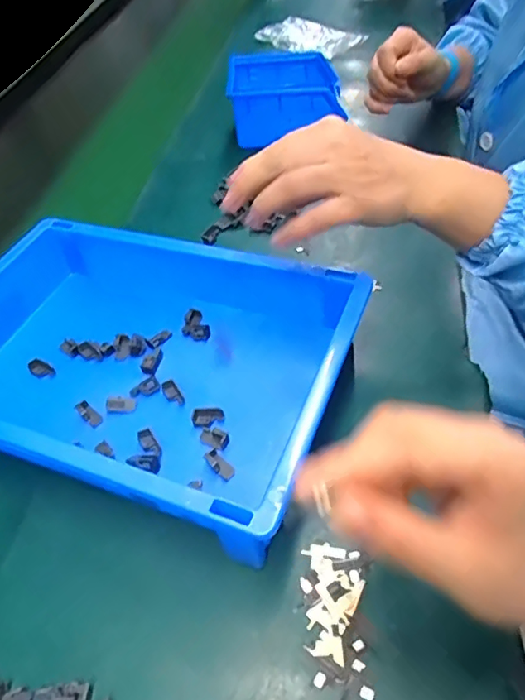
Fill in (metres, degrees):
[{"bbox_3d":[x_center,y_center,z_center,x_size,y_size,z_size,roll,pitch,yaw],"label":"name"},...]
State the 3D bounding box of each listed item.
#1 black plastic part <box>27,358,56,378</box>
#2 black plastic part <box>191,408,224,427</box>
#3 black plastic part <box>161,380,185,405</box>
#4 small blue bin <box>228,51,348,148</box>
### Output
[{"bbox_3d":[-0.180,0.015,0.425,0.024,0.006,0.013,14,54,19],"label":"black plastic part"},{"bbox_3d":[-0.039,0.049,0.377,0.023,0.010,0.012,-3,50,5],"label":"black plastic part"},{"bbox_3d":[-0.068,0.033,0.397,0.011,0.006,0.024,-28,52,-15],"label":"black plastic part"},{"bbox_3d":[0.030,-0.315,0.659,0.135,0.071,0.113,-5,50,3],"label":"small blue bin"}]

